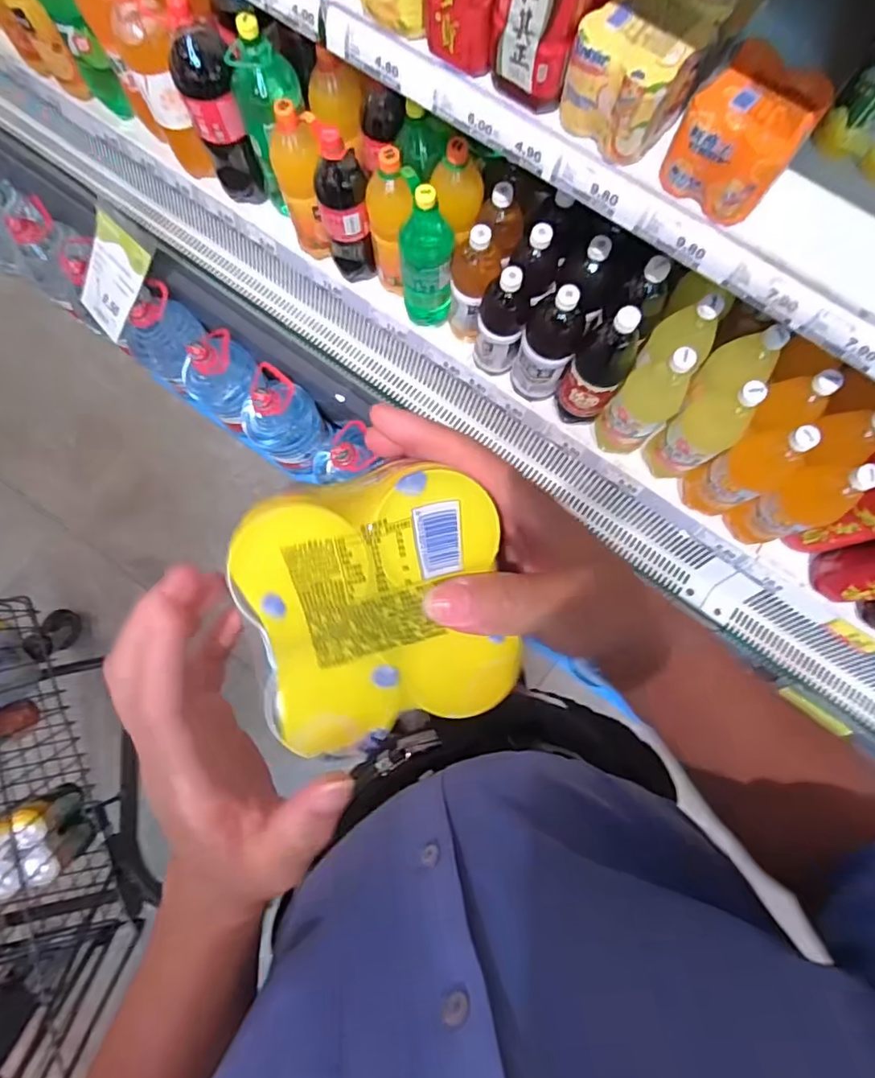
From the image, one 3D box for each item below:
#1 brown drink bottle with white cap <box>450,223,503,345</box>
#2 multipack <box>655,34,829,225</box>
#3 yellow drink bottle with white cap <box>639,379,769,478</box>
[{"bbox_3d":[0.055,-0.403,0.914,0.082,0.230,0.065,25,81,4],"label":"brown drink bottle with white cap"},{"bbox_3d":[0.309,-0.408,0.568,0.108,0.094,0.091,42,83,6],"label":"multipack"},{"bbox_3d":[0.401,-0.168,0.836,0.085,0.267,0.076,-41,83,-6],"label":"yellow drink bottle with white cap"}]

